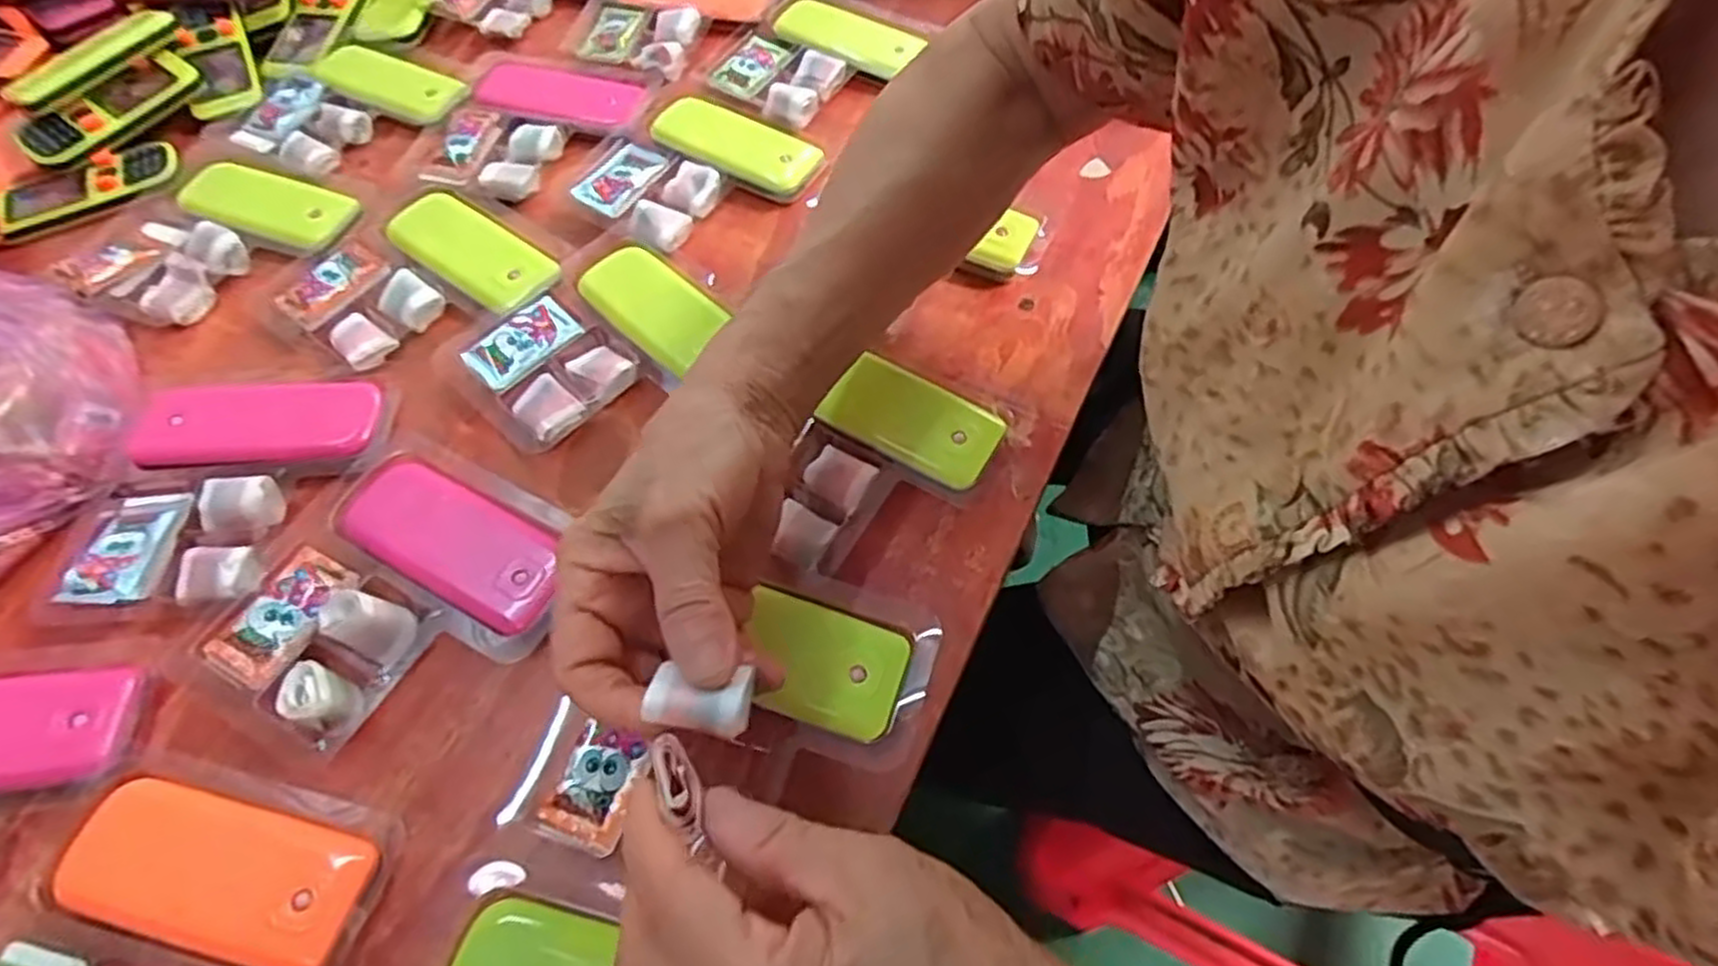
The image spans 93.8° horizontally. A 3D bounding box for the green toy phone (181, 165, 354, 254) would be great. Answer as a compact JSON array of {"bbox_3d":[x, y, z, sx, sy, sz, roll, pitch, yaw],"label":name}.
[{"bbox_3d":[-0.348,-0.164,0.468,0.108,0.009,0.047,16,61,11],"label":"green toy phone"}]

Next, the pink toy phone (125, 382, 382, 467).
[{"bbox_3d":[-0.281,-0.028,0.376,0.099,0.014,0.044,-6,59,-2],"label":"pink toy phone"}]

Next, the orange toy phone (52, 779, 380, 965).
[{"bbox_3d":[-0.223,0.138,0.281,0.106,0.015,0.043,11,60,8],"label":"orange toy phone"}]

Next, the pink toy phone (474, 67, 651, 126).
[{"bbox_3d":[-0.190,-0.245,0.506,0.102,0.008,0.042,9,60,7],"label":"pink toy phone"}]

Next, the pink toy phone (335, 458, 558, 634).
[{"bbox_3d":[-0.174,0.025,0.346,0.104,0.009,0.044,24,63,15],"label":"pink toy phone"}]

